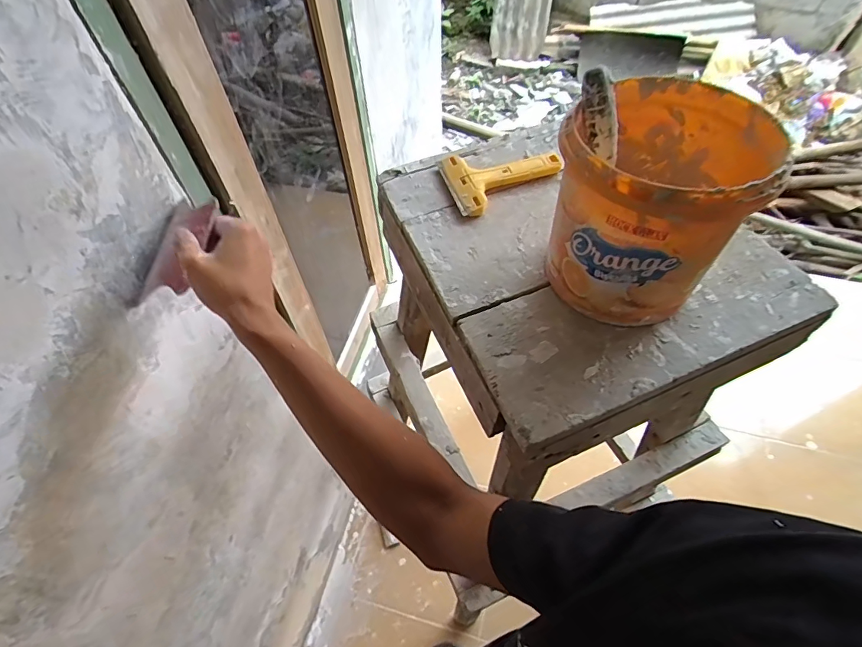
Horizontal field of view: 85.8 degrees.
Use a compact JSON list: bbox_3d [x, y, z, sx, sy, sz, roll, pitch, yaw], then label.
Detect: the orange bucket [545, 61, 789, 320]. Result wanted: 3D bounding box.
[{"bbox_3d":[0.192,-0.105,0.424,0.157,0.171,0.154,22,60,15],"label":"orange bucket"}]

